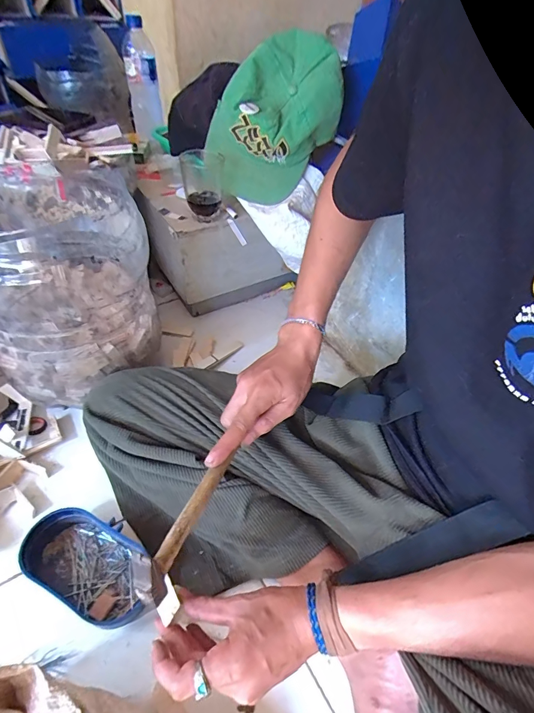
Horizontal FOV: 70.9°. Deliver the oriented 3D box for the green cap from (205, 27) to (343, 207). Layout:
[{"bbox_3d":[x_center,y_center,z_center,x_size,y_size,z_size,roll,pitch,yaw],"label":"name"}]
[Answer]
[{"bbox_3d":[0.009,-0.399,0.655,0.178,0.276,0.125,36,6,-6],"label":"green cap"}]

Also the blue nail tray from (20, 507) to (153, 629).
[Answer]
[{"bbox_3d":[-0.205,0.241,0.437,0.152,0.042,0.087,21,47,15],"label":"blue nail tray"}]

